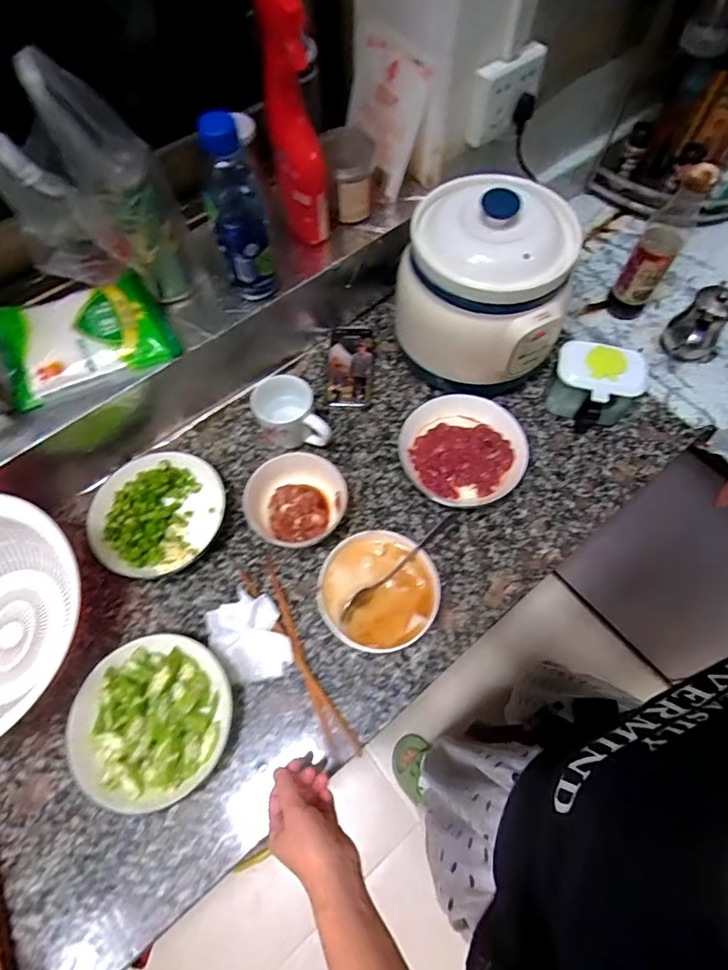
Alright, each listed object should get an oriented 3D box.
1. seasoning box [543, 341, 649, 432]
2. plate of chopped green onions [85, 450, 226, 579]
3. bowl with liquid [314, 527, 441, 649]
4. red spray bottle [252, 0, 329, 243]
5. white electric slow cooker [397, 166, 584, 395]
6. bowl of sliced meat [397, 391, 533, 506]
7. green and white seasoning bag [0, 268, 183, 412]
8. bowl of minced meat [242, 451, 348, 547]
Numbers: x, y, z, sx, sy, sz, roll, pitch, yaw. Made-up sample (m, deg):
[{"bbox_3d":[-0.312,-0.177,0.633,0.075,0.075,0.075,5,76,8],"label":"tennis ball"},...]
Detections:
[{"bbox_3d":[0.326,-0.134,0.705,0.122,0.099,0.102,14,64,7],"label":"seasoning box"},{"bbox_3d":[-0.286,0.036,0.669,0.171,0.033,0.171,0,63,0],"label":"plate of chopped green onions"},{"bbox_3d":[0.015,0.131,0.597,0.137,0.062,0.134,0,63,0],"label":"bowl with liquid"},{"bbox_3d":[-0.083,-0.436,0.614,0.065,0.277,0.061,-7,64,-4],"label":"red spray bottle"},{"bbox_3d":[0.160,-0.271,0.689,0.212,0.229,0.194,9,64,5],"label":"white electric slow cooker"},{"bbox_3d":[0.142,-0.051,0.700,0.171,0.045,0.159,0,63,0],"label":"bowl of sliced meat"},{"bbox_3d":[-0.362,-0.195,0.634,0.203,0.024,0.143,-24,83,-9],"label":"green and white seasoning bag"},{"bbox_3d":[-0.090,0.025,0.650,0.120,0.067,0.121,0,63,0],"label":"bowl of minced meat"}]

